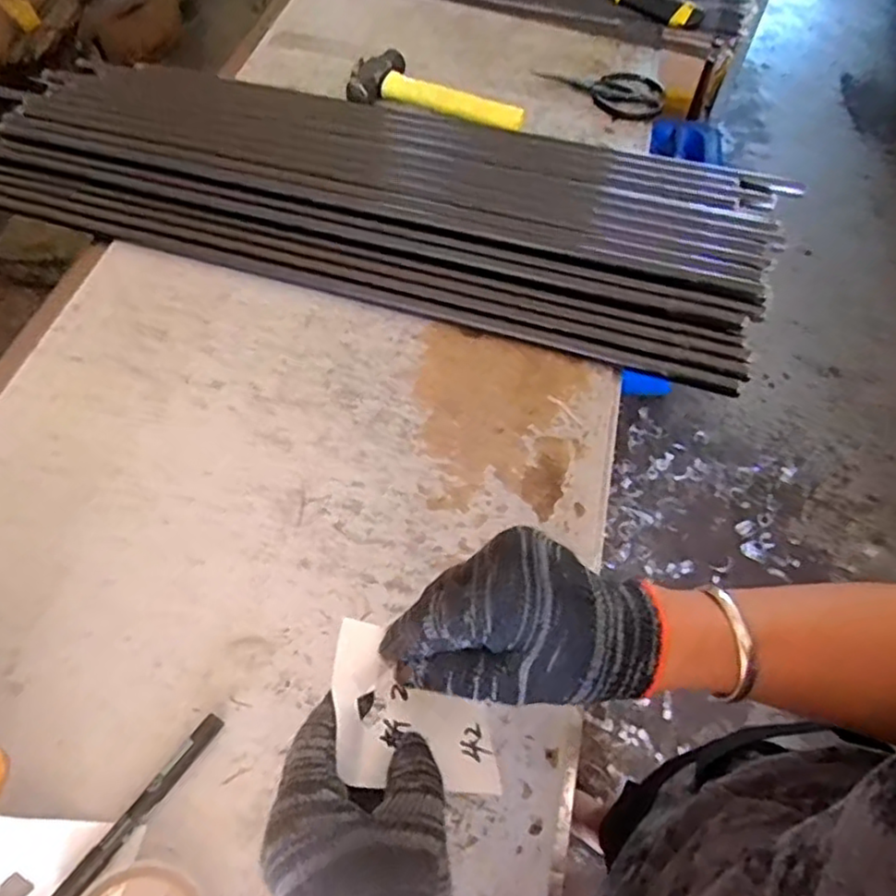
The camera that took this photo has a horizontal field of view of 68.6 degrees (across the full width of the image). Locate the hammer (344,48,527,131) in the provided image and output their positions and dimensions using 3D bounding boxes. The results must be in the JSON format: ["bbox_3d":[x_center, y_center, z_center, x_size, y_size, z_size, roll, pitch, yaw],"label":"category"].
[{"bbox_3d":[-0.012,-0.484,0.883,0.237,0.031,0.083,15,58,7],"label":"hammer"}]

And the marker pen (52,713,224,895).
[{"bbox_3d":[-0.210,0.246,0.450,0.014,0.015,0.140,32,62,16],"label":"marker pen"}]

